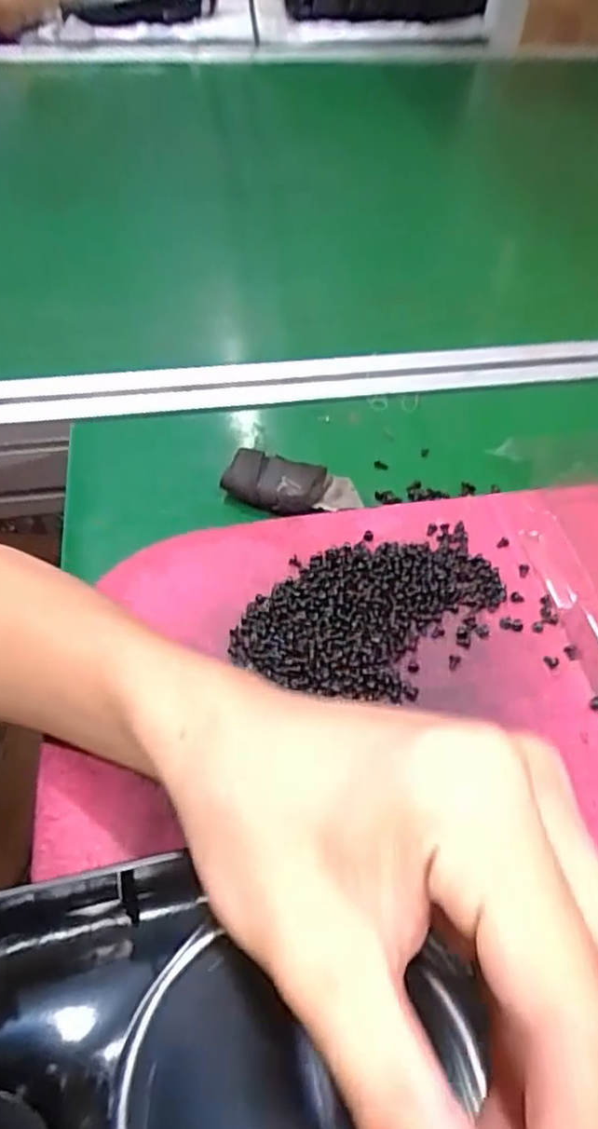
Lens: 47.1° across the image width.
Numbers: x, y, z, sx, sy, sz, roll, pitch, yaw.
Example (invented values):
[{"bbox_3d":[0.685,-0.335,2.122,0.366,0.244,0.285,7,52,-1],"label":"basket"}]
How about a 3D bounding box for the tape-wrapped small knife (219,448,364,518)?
[{"bbox_3d":[-0.004,-0.042,0.366,0.069,0.018,0.029,18,55,11],"label":"tape-wrapped small knife"}]

